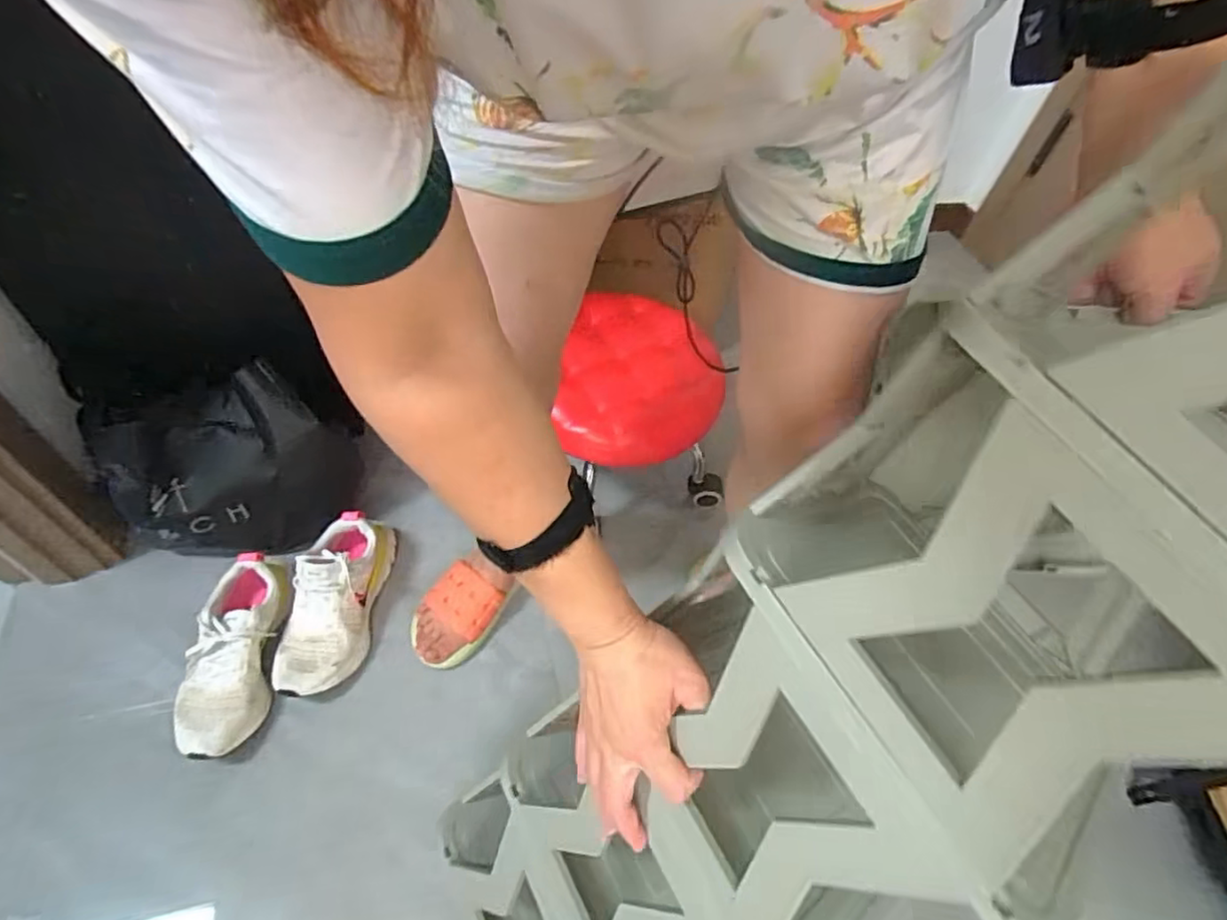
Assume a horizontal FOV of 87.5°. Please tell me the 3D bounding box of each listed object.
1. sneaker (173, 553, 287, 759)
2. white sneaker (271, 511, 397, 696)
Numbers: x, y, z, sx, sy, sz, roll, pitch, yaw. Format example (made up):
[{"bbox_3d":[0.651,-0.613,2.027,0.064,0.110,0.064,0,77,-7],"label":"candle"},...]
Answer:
[{"bbox_3d":[-0.469,0.245,0.801,0.085,0.106,0.230,7,53,-3],"label":"sneaker"},{"bbox_3d":[-0.375,0.184,0.859,0.098,0.139,0.246,7,53,-4],"label":"white sneaker"}]

